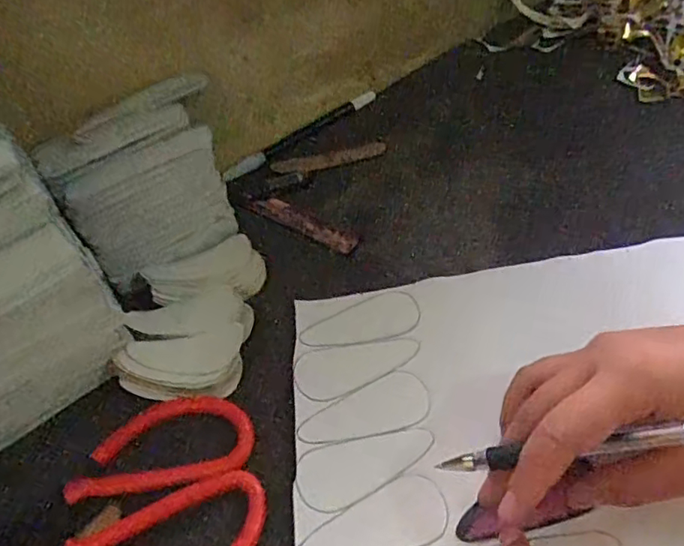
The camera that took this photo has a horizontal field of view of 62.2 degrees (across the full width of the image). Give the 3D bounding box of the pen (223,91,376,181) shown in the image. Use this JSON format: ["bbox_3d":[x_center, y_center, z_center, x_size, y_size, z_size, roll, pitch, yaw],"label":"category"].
[{"bbox_3d":[-0.033,-0.112,0.454,0.145,0.009,0.017,-36,57,-21],"label":"pen"}]

